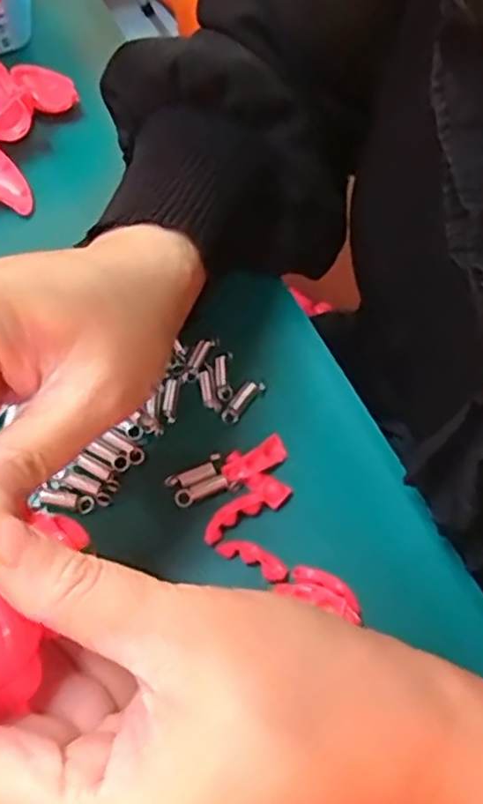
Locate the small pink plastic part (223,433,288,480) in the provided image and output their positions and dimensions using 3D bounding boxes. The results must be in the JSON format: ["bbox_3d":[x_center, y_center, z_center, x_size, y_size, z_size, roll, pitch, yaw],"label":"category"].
[{"bbox_3d":[0.005,0.025,0.302,0.029,0.008,0.012,-23,62,-12],"label":"small pink plastic part"}]

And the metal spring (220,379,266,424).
[{"bbox_3d":[0.000,-0.001,0.319,0.008,0.004,0.026,34,66,18],"label":"metal spring"}]

